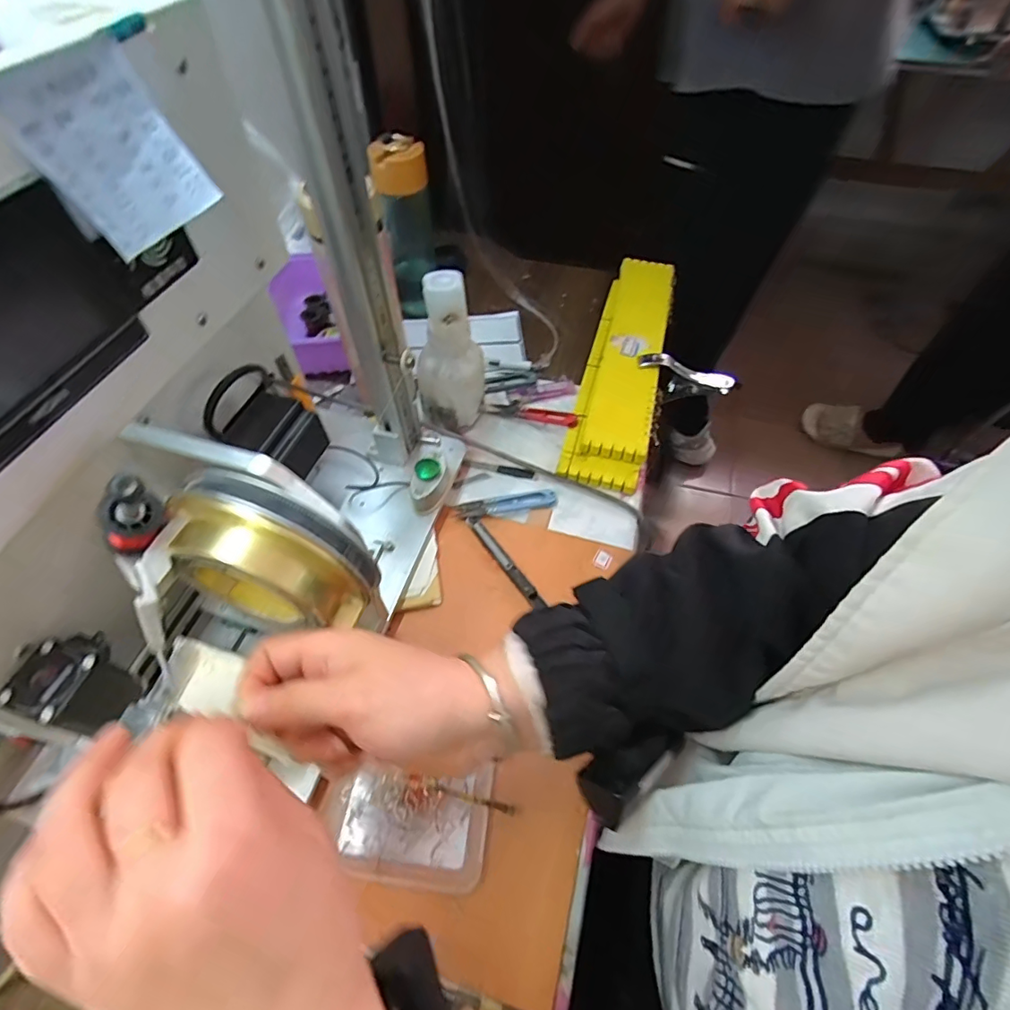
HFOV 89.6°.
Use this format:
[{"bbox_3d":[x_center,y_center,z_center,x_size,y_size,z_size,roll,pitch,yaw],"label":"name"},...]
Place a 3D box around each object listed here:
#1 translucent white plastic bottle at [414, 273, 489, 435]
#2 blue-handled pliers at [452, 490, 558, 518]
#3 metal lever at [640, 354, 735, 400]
[{"bbox_3d":[-0.052,-0.146,0.490,0.054,0.169,0.056,20,57,14],"label":"translucent white plastic bottle"},{"bbox_3d":[0.001,-0.001,0.492,0.098,0.005,0.021,-9,55,-6],"label":"blue-handled pliers"},{"bbox_3d":[0.205,-0.145,0.598,0.116,0.056,0.015,16,54,-13],"label":"metal lever"}]

